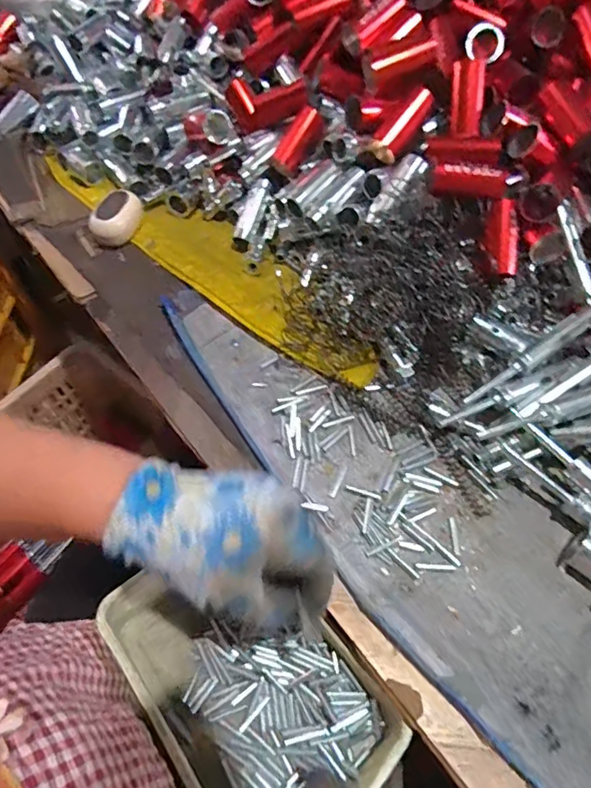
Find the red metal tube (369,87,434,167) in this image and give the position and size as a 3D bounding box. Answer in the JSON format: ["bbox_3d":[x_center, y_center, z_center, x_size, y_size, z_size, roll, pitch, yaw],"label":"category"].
[{"bbox_3d":[0.098,-0.242,0.459,0.022,0.022,0.072,44,98,24],"label":"red metal tube"}]

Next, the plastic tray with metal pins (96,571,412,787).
[{"bbox_3d":[-0.035,0.197,0.355,0.131,0.059,0.199,-37,65,-19],"label":"plastic tray with metal pins"}]

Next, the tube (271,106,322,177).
[{"bbox_3d":[0.002,-0.255,0.512,0.020,0.027,0.065,40,102,22],"label":"tube"}]

